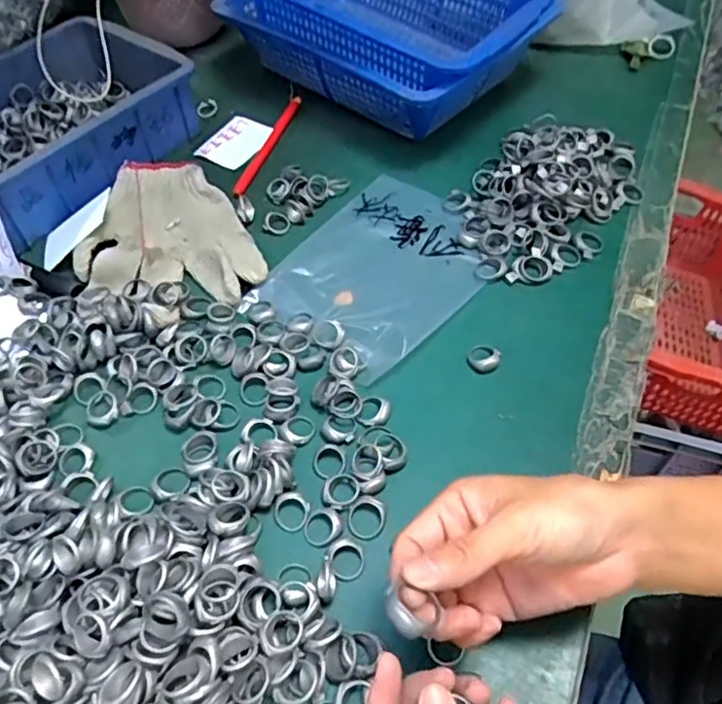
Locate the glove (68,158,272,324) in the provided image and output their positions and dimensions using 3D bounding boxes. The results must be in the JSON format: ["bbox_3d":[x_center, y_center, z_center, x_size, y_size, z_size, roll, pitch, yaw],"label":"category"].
[{"bbox_3d":[-0.168,-0.100,0.523,0.134,0.021,0.192,-22,55,-13],"label":"glove"}]

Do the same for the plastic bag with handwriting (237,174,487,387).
[{"bbox_3d":[0.019,-0.071,0.507,0.146,0.012,0.193,27,55,27],"label":"plastic bag with handwriting"}]

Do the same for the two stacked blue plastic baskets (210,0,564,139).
[{"bbox_3d":[0.033,-0.346,0.639,0.296,0.115,0.212,35,62,25],"label":"two stacked blue plastic baskets"}]

